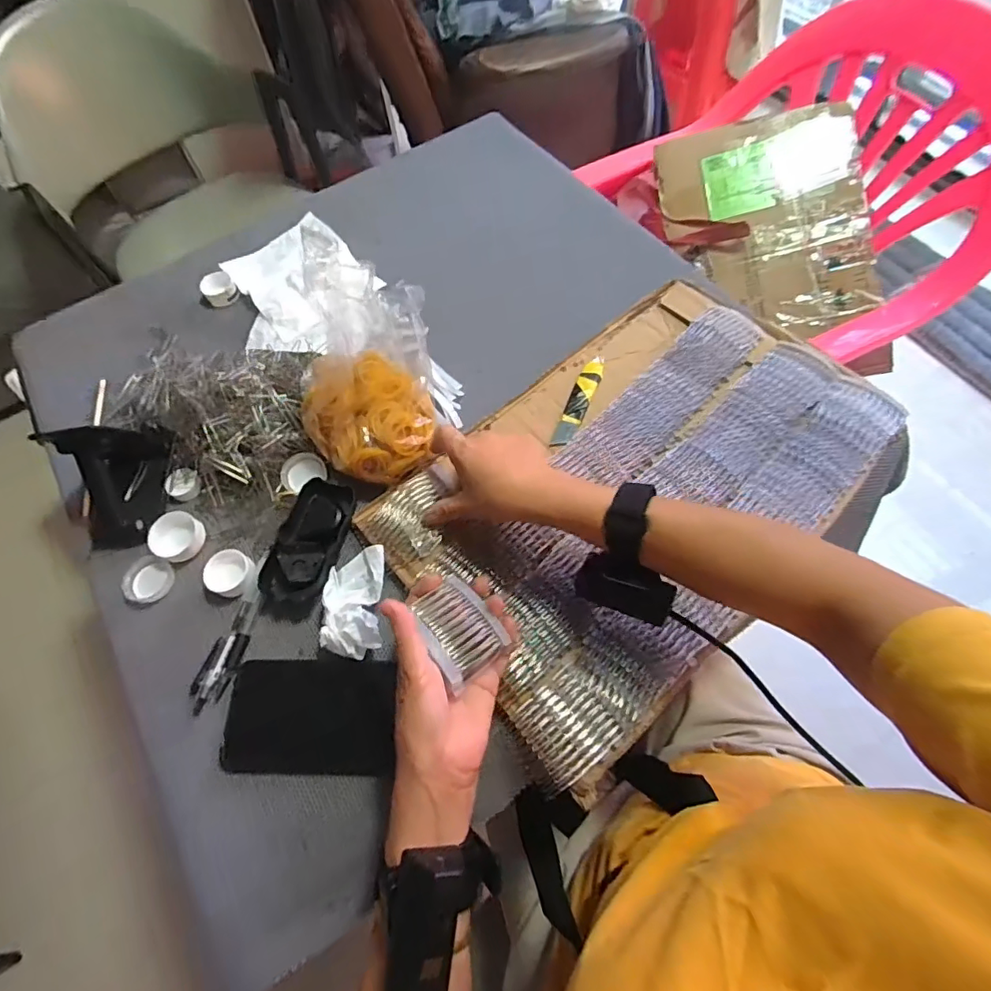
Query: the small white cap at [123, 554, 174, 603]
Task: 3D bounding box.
[{"bbox_3d":[-0.316,0.076,0.475,0.040,0.014,0.040,-1,65,3],"label":"small white cap"}]

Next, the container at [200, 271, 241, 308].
[{"bbox_3d":[-0.328,-0.245,0.625,0.038,0.015,0.042,-29,66,-10],"label":"container"}]

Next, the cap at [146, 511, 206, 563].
[{"bbox_3d":[-0.293,0.037,0.482,0.046,0.015,0.044,-1,65,3],"label":"cap"}]

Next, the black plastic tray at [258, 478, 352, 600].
[{"bbox_3d":[-0.161,0.039,0.458,0.053,0.018,0.107,14,66,10],"label":"black plastic tray"}]

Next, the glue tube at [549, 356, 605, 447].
[{"bbox_3d":[0.083,-0.093,0.514,0.021,0.007,0.111,21,68,13],"label":"glue tube"}]

